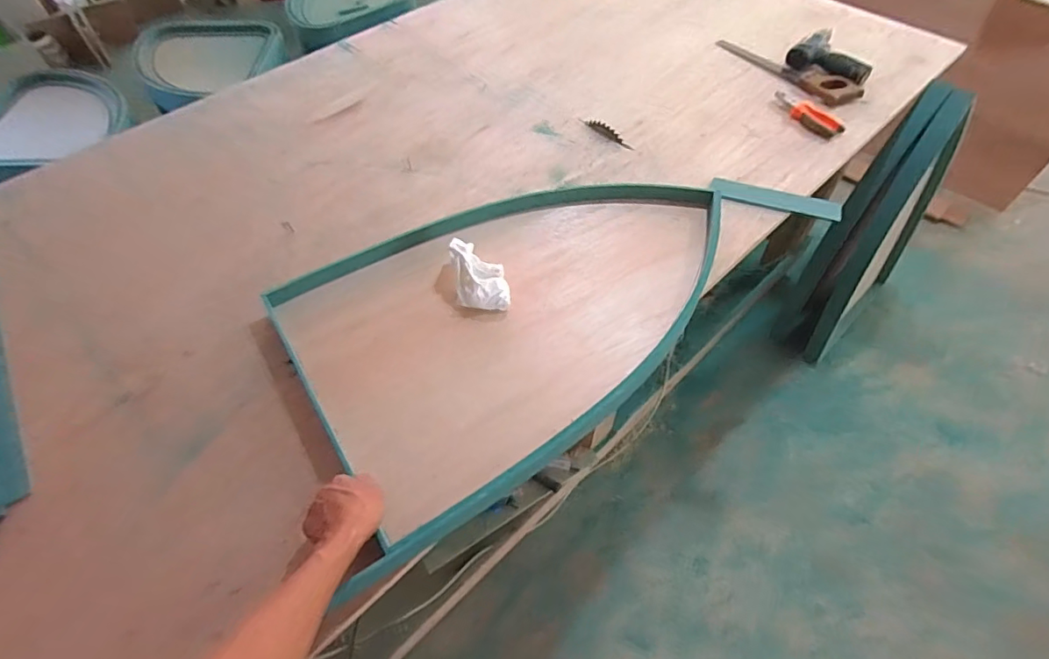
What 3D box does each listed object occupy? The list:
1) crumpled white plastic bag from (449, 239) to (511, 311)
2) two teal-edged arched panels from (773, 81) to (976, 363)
[{"bbox_3d":[-0.075,-0.090,0.882,0.087,0.069,0.123,-11,57,-7],"label":"crumpled white plastic bag"},{"bbox_3d":[1.044,-0.292,1.552,0.515,0.780,0.216,-38,63,-24],"label":"two teal-edged arched panels"}]

